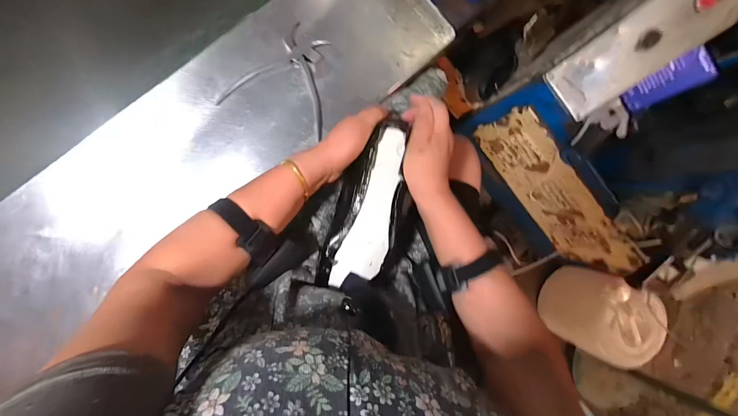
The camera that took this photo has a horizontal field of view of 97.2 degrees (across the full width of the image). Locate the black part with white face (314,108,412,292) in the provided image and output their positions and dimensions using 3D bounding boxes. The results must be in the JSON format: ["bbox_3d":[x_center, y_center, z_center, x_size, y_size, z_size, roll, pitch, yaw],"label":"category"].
[{"bbox_3d":[0.004,-0.001,0.423,0.087,0.025,0.222,17,96,-9],"label":"black part with white face"}]

